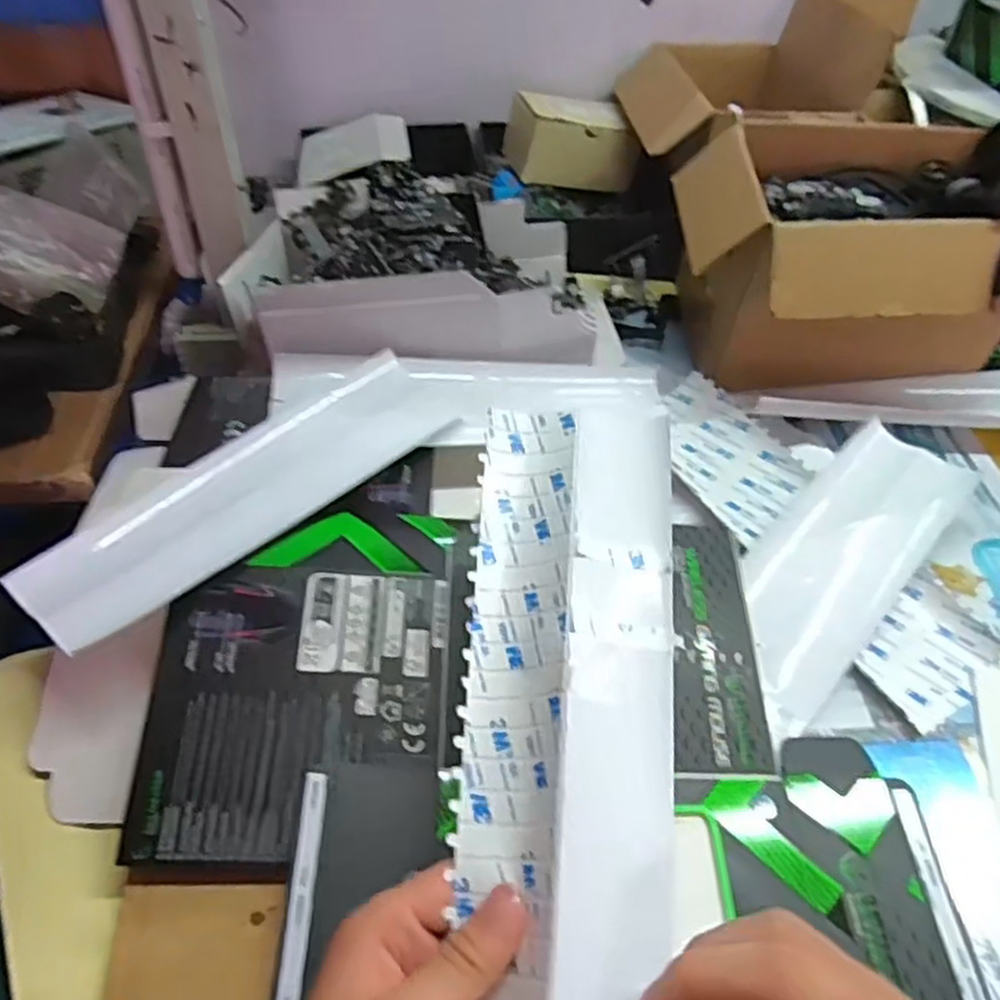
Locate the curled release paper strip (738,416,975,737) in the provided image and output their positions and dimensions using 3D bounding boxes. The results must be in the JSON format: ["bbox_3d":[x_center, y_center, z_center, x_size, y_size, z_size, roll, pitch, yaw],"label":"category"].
[{"bbox_3d":[0.217,0.028,0.487,0.087,0.031,0.220,34,54,25],"label":"curled release paper strip"}]

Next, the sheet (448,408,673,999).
[{"bbox_3d":[0.027,0.081,0.308,0.083,0.028,0.282,4,59,1],"label":"sheet"}]

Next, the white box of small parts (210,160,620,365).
[{"bbox_3d":[-0.059,-0.183,0.630,0.308,0.088,0.194,-5,48,-7],"label":"white box of small parts"}]

